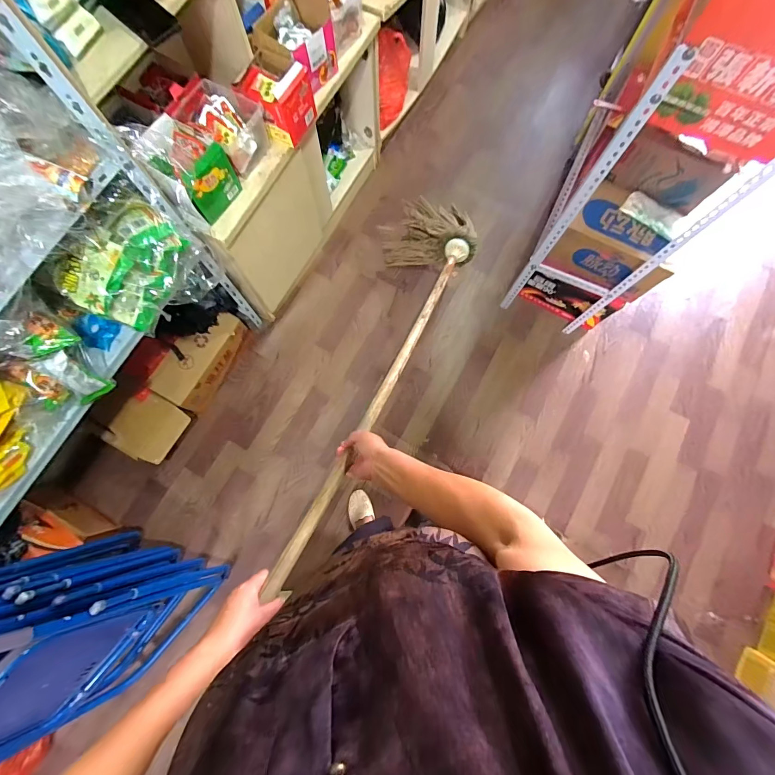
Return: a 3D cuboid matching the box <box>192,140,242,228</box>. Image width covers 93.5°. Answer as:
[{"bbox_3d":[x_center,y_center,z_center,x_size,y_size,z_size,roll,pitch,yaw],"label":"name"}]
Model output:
[{"bbox_3d":[-0.458,-0.534,0.968,0.035,0.146,0.157,25,78,4],"label":"box"}]

